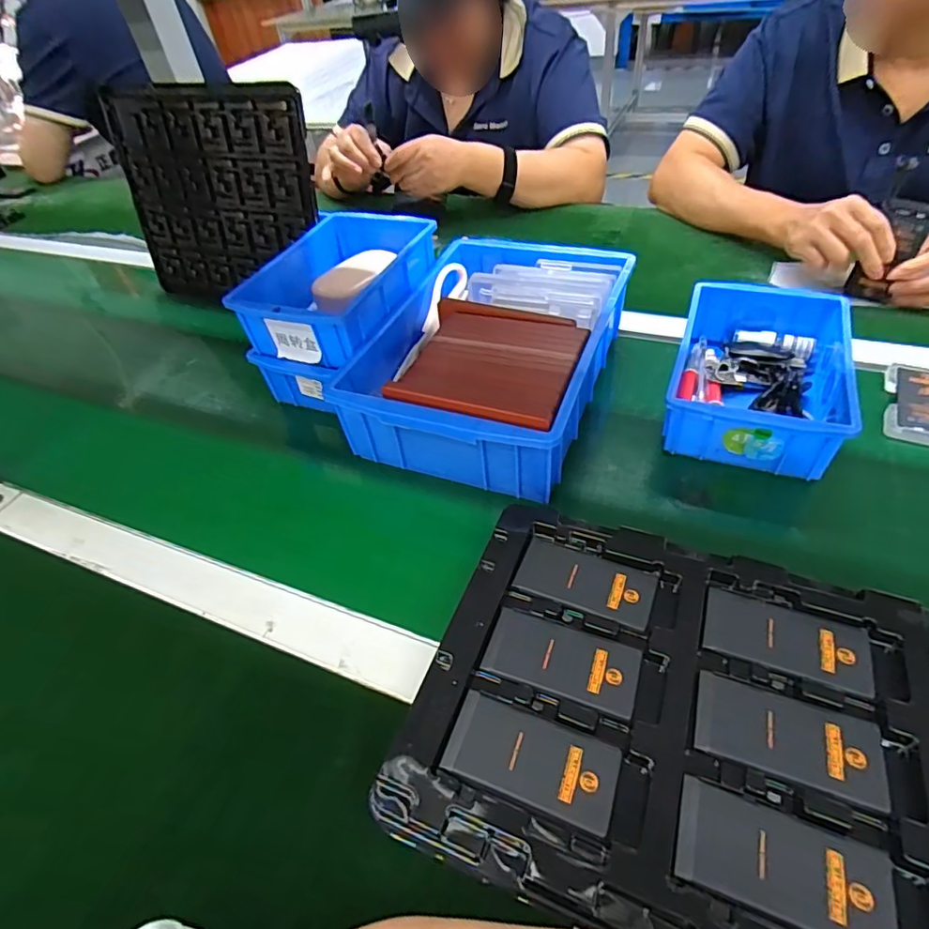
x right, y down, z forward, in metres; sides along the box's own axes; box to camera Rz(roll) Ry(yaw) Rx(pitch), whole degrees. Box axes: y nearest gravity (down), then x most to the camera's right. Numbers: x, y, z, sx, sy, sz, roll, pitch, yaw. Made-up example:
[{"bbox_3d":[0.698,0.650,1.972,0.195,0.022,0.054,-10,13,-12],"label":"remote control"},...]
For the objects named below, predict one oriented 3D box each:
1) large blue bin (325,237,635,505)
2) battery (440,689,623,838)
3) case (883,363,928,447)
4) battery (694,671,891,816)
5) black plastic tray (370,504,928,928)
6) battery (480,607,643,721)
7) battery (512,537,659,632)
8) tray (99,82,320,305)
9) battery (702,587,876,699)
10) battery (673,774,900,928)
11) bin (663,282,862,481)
[{"bbox_3d":[0.033,-0.111,0.528,0.199,0.083,0.285,13,49,19],"label":"large blue bin"},{"bbox_3d":[0.036,0.157,0.287,0.088,0.004,0.044,13,49,19],"label":"battery"},{"bbox_3d":[0.411,-0.053,0.472,0.063,0.011,0.104,17,51,22],"label":"case"},{"bbox_3d":[0.171,0.144,0.283,0.089,0.004,0.044,12,49,18],"label":"battery"},{"bbox_3d":[0.118,0.148,0.306,0.279,0.037,0.231,13,50,19],"label":"black plastic tray"},{"bbox_3d":[0.059,0.118,0.325,0.089,0.004,0.044,12,49,18],"label":"battery"},{"bbox_3d":[0.082,0.079,0.362,0.089,0.004,0.043,14,50,20],"label":"battery"},{"bbox_3d":[-0.316,-0.334,0.672,0.310,0.239,0.017,10,30,22],"label":"tray"},{"bbox_3d":[0.193,0.104,0.322,0.089,0.004,0.044,13,49,19],"label":"battery"},{"bbox_3d":[0.147,0.184,0.247,0.089,0.004,0.045,13,49,19],"label":"battery"},{"bbox_3d":[0.264,-0.085,0.486,0.129,0.064,0.197,13,49,19],"label":"bin"}]

